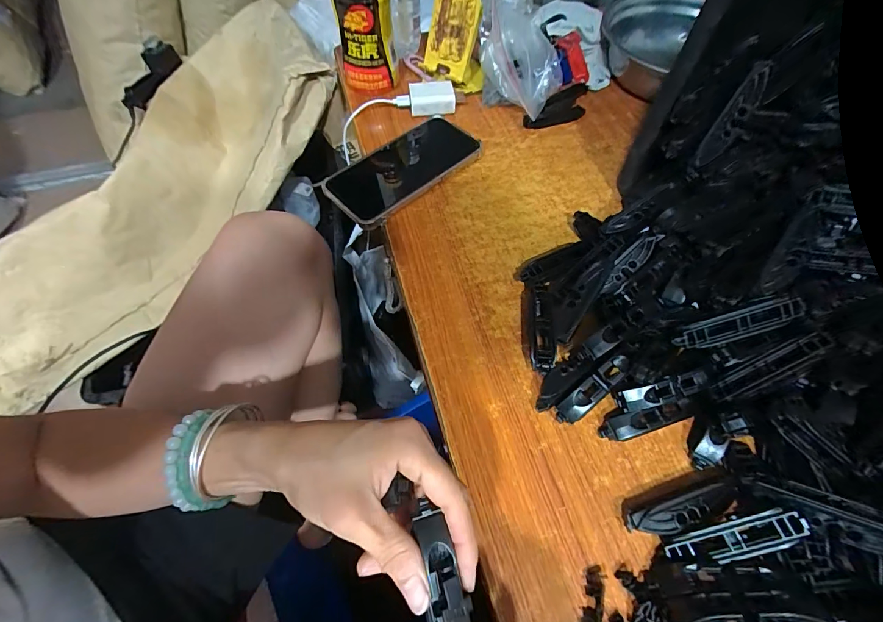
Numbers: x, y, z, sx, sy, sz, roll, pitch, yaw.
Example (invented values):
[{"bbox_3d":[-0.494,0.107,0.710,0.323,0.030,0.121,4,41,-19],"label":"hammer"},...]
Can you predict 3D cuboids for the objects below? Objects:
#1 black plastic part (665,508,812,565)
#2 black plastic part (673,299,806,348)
[{"bbox_3d":[0.173,0.136,0.227,0.072,0.015,0.019,-25,58,18],"label":"black plastic part"},{"bbox_3d":[0.198,0.010,0.256,0.077,0.016,0.014,-19,58,13],"label":"black plastic part"}]

